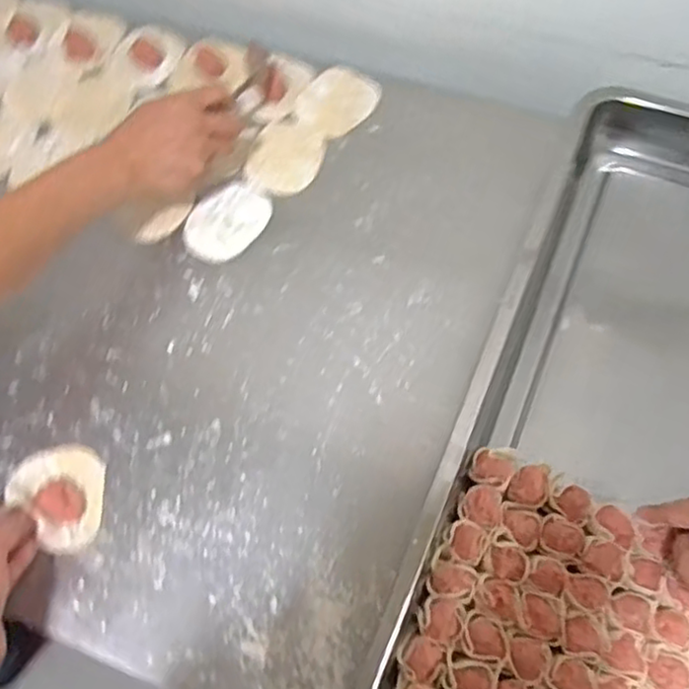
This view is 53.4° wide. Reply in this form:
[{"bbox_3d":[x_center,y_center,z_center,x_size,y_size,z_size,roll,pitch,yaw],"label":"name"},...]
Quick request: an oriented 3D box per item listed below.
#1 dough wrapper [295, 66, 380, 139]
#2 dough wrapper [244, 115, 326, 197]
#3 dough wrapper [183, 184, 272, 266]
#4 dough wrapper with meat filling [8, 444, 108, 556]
[{"bbox_3d":[-0.007,-0.256,0.715,0.074,0.004,0.085,35,71,18],"label":"dough wrapper"},{"bbox_3d":[-0.058,-0.188,0.686,0.069,0.005,0.089,20,68,13],"label":"dough wrapper"},{"bbox_3d":[-0.114,-0.118,0.655,0.066,0.004,0.088,37,72,19],"label":"dough wrapper"},{"bbox_3d":[-0.224,0.115,0.543,0.088,0.026,0.067,42,75,18],"label":"dough wrapper with meat filling"}]

